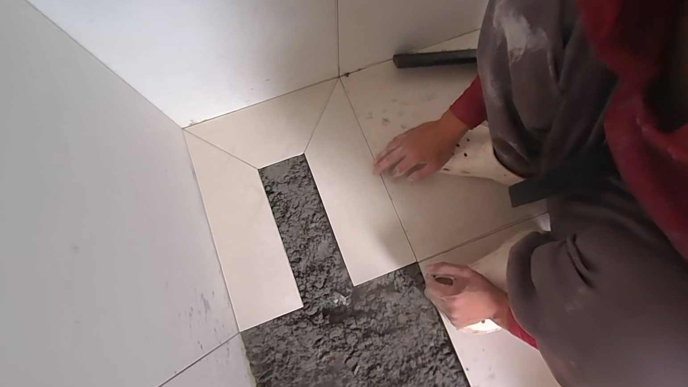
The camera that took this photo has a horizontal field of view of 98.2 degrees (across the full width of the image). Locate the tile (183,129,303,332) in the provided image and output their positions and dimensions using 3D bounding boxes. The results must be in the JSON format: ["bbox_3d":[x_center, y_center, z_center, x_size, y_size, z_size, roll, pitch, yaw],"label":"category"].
[{"bbox_3d":[-0.202,0.051,0.586,0.118,0.013,0.387,-20,77,-8],"label":"tile"}]

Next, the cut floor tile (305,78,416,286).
[{"bbox_3d":[0.011,-0.027,0.603,0.128,0.014,0.385,-20,78,-4],"label":"cut floor tile"}]

